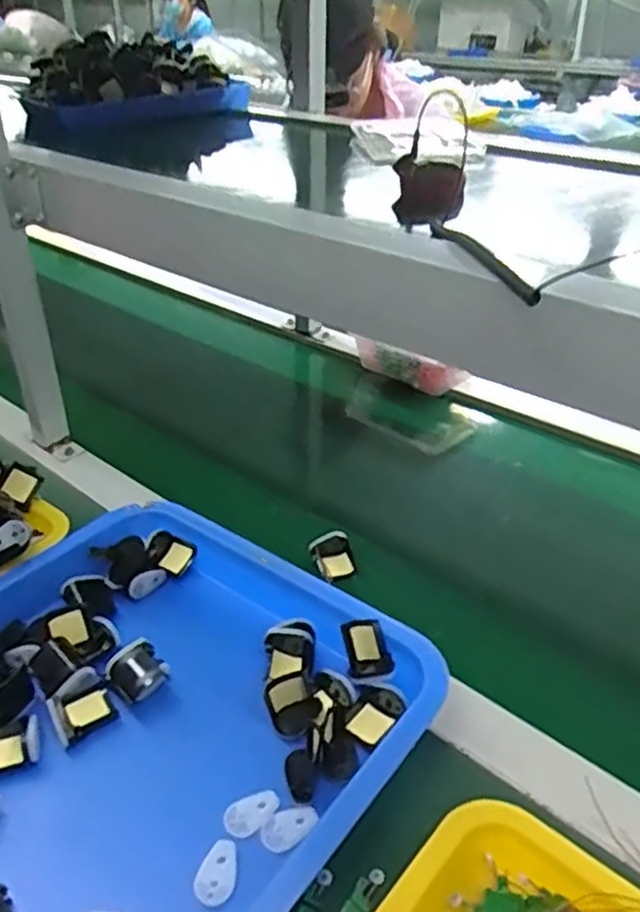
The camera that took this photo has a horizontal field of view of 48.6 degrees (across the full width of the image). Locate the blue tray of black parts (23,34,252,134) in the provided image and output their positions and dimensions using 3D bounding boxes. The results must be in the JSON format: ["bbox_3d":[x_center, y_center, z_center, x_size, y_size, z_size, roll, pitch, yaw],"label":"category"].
[{"bbox_3d":[-0.236,-0.452,0.915,0.245,0.135,0.173,-17,37,-26],"label":"blue tray of black parts"}]

